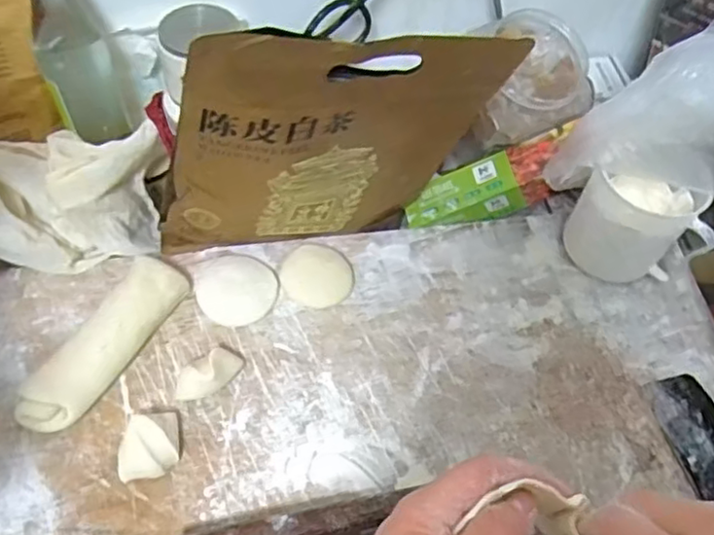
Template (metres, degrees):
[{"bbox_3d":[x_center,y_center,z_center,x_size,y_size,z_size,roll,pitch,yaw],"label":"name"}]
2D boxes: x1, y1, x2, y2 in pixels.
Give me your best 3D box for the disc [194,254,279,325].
[{"bbox_3d":[-0.107,0.019,0.583,0.068,0.008,0.068,2,58,-3],"label":"disc"}]

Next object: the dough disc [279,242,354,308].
[{"bbox_3d":[-0.032,0.005,0.584,0.059,0.021,0.063,2,58,-3],"label":"dough disc"}]

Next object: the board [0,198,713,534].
[{"bbox_3d":[0.011,0.132,0.514,0.627,0.034,0.385,-7,59,-9],"label":"board"}]

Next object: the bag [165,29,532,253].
[{"bbox_3d":[-0.022,-0.091,0.504,0.252,0.255,0.046,-14,61,-12],"label":"bag"}]

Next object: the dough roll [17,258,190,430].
[{"bbox_3d":[-0.205,0.062,0.538,0.049,0.035,0.162,26,60,12],"label":"dough roll"}]

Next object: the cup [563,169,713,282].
[{"bbox_3d":[0.246,-0.036,0.574,0.084,0.097,0.102,-21,62,-16],"label":"cup"}]

